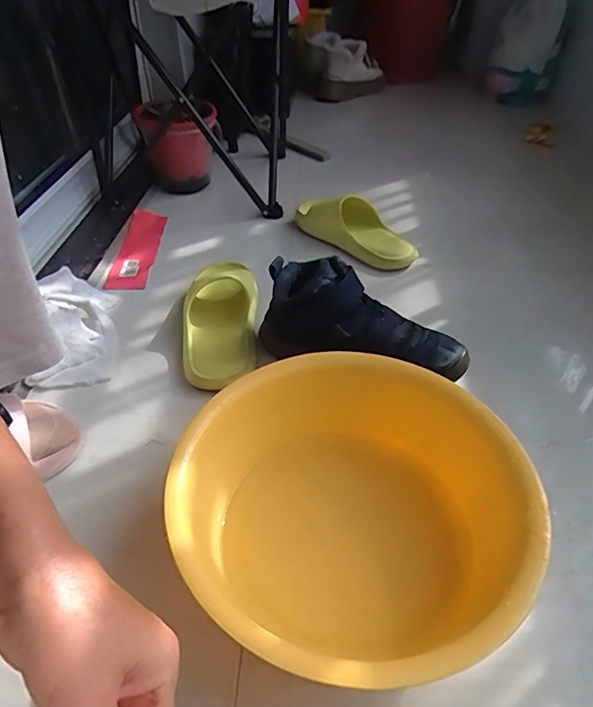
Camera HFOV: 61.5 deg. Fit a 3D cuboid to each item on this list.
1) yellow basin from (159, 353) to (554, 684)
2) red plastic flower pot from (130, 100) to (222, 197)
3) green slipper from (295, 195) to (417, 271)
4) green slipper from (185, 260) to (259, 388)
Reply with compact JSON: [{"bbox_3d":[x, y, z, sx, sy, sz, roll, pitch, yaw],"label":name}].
[{"bbox_3d":[0.045,0.144,0.445,0.290,0.116,0.283,0,41,0],"label":"yellow basin"},{"bbox_3d":[-0.247,-0.439,1.075,0.170,0.170,0.142,-7,41,-9],"label":"red plastic flower pot"},{"bbox_3d":[0.108,-0.233,0.906,0.256,0.067,0.099,33,50,32],"label":"green slipper"},{"bbox_3d":[-0.103,-0.040,0.693,0.108,0.067,0.219,-5,41,-7],"label":"green slipper"}]

